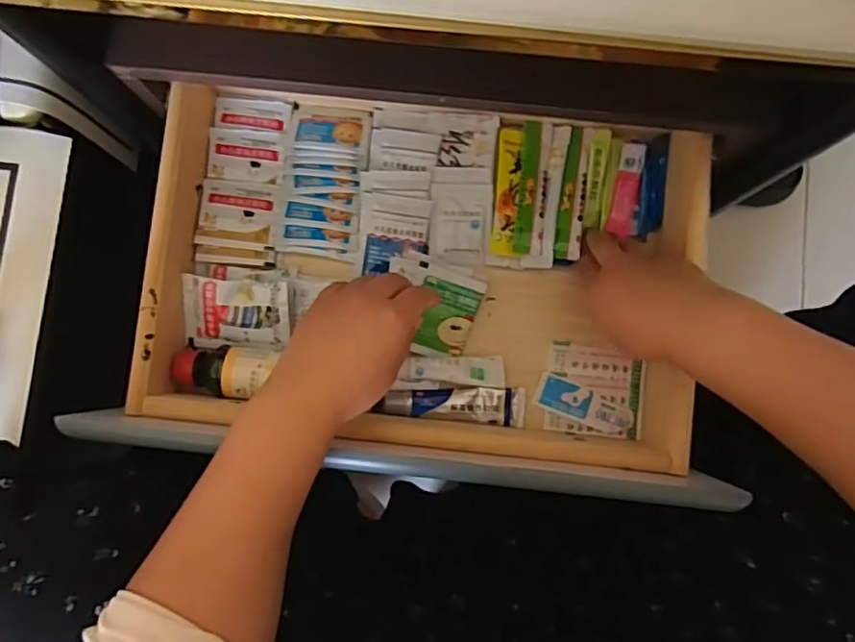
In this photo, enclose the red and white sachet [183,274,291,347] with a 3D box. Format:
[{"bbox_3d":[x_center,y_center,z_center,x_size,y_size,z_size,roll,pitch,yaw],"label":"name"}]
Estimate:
[{"bbox_3d":[-0.155,-0.008,0.484,0.084,0.006,0.052,4,106,4],"label":"red and white sachet"}]

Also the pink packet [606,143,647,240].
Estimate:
[{"bbox_3d":[0.167,-0.111,0.493,0.021,0.010,0.077,12,84,2],"label":"pink packet"}]

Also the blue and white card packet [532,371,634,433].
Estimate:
[{"bbox_3d":[0.129,0.069,0.489,0.079,0.007,0.029,20,86,2],"label":"blue and white card packet"}]

